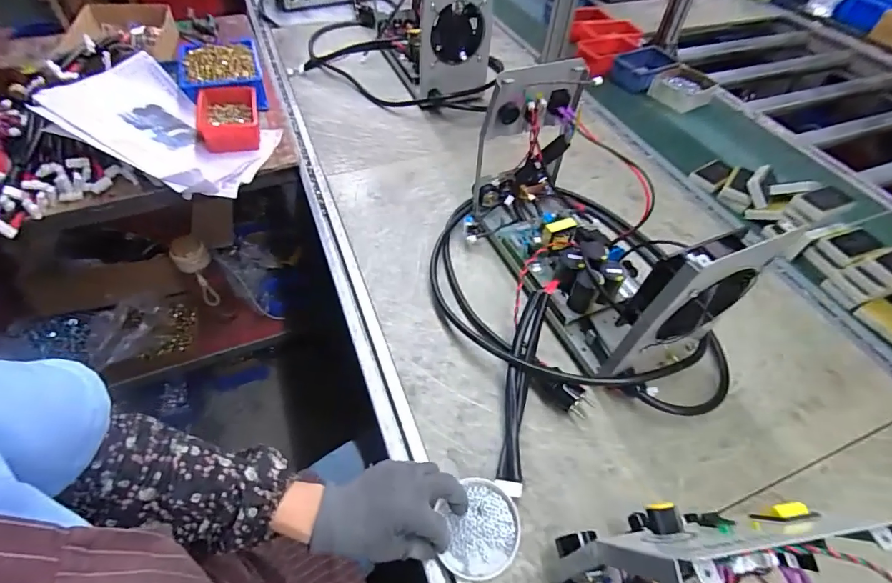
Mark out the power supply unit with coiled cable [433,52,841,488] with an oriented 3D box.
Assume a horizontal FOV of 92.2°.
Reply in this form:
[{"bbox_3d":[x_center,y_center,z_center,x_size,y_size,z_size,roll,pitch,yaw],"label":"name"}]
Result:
[{"bbox_3d":[0.161,-0.057,0.533,0.333,0.230,0.437,-13,54,-11],"label":"power supply unit with coiled cable"}]

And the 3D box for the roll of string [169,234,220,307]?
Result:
[{"bbox_3d":[-0.573,-0.047,1.002,0.069,0.168,0.066,1,52,-2],"label":"roll of string"}]

